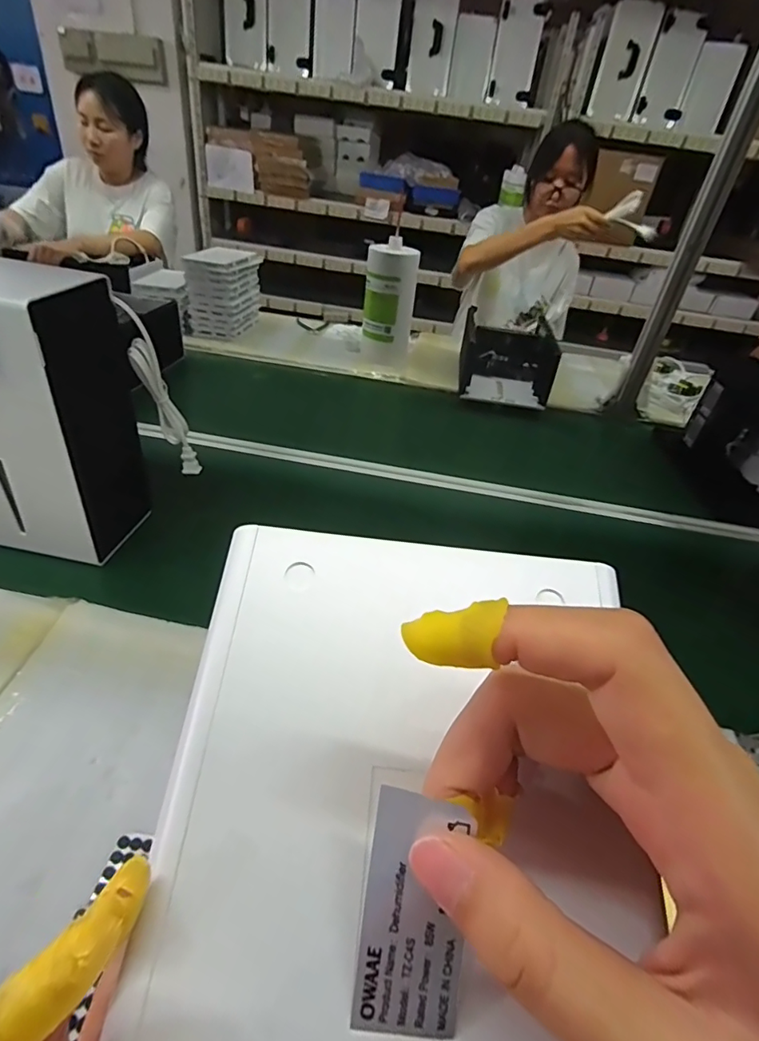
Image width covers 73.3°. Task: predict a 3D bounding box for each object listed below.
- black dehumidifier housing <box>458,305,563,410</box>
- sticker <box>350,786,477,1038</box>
[{"bbox_3d":[0.310,-0.389,1.254,0.201,0.145,0.226,11,38,1],"label":"black dehumidifier housing"},{"bbox_3d":[0.008,0.093,0.118,0.023,0.048,0.004,7,-3,3],"label":"sticker"}]

